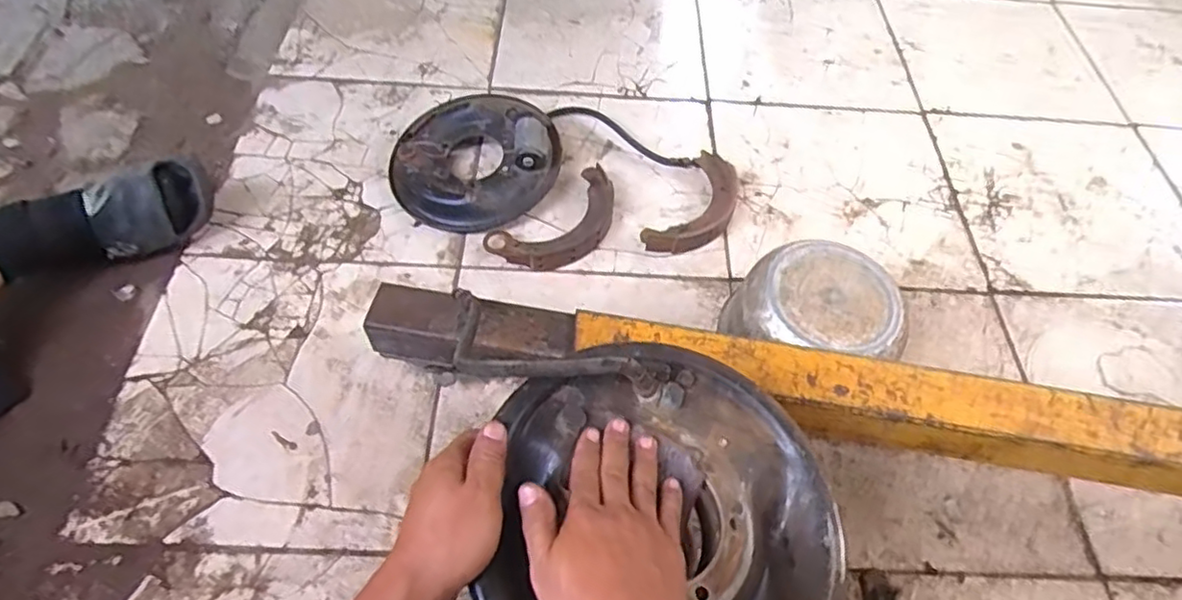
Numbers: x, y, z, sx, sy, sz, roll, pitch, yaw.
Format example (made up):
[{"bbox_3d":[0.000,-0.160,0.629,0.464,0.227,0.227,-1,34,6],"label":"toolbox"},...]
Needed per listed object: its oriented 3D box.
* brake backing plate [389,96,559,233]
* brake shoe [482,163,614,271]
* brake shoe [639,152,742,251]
[{"bbox_3d":[-0.184,-0.228,1.017,0.255,0.087,0.238,1,58,-2],"label":"brake backing plate"},{"bbox_3d":[-0.044,-0.116,0.990,0.222,0.033,0.118,-36,66,-22],"label":"brake shoe"},{"bbox_3d":[0.171,-0.145,1.009,0.098,0.031,0.215,28,61,14],"label":"brake shoe"}]

